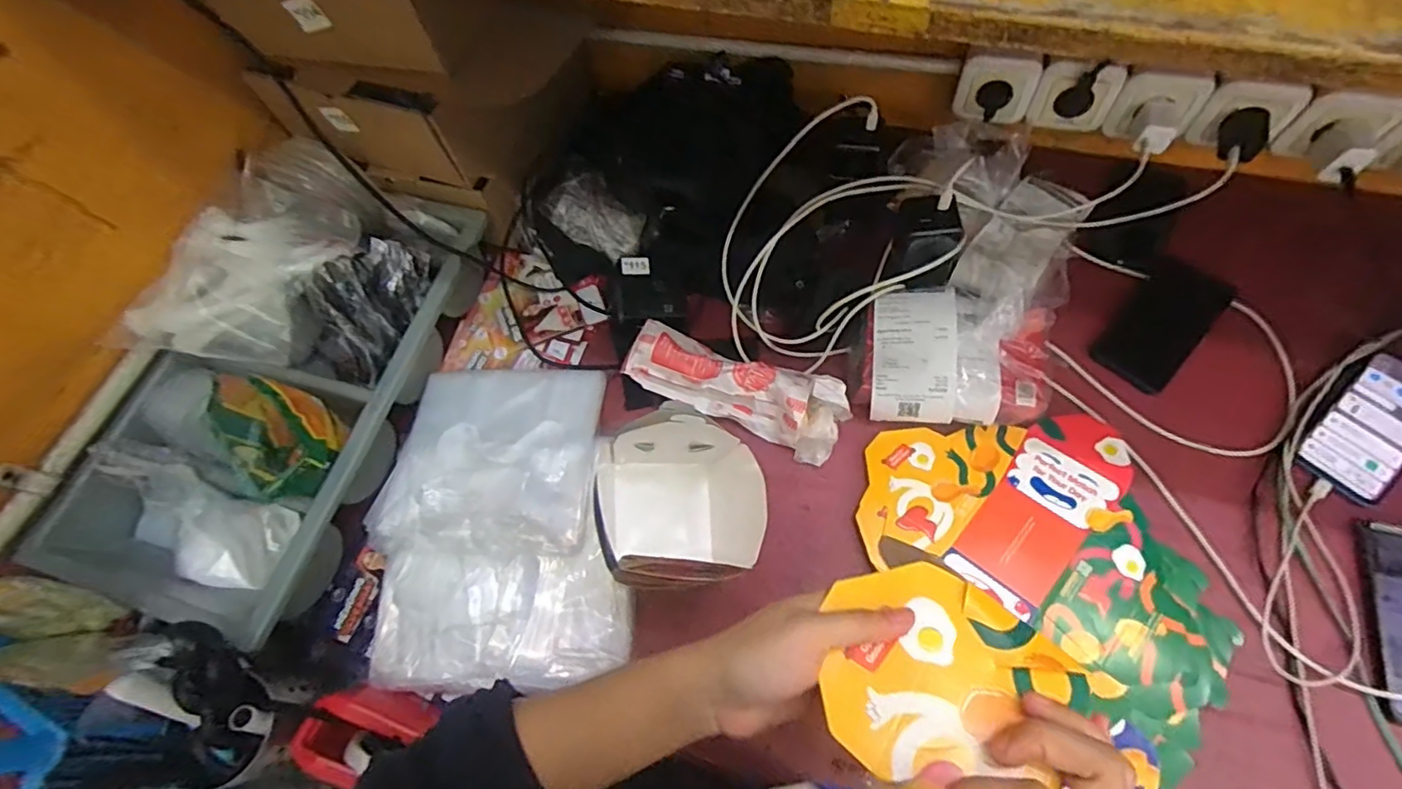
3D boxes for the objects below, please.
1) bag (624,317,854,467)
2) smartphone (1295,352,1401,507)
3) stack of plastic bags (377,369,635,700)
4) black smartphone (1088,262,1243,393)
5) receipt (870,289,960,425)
[{"bbox_3d":[0.037,-0.009,0.635,0.233,0.069,0.079,23,72,15],"label":"bag"},{"bbox_3d":[0.663,0.030,0.588,0.174,0.012,0.073,-40,63,-16],"label":"smartphone"},{"bbox_3d":[-0.203,0.119,0.615,0.252,0.073,0.327,-6,65,3],"label":"stack of plastic bags"},{"bbox_3d":[0.501,-0.076,0.648,0.077,0.011,0.156,39,82,22],"label":"black smartphone"},{"bbox_3d":[0.217,-0.045,0.616,0.082,0.056,0.136,5,67,8],"label":"receipt"}]

